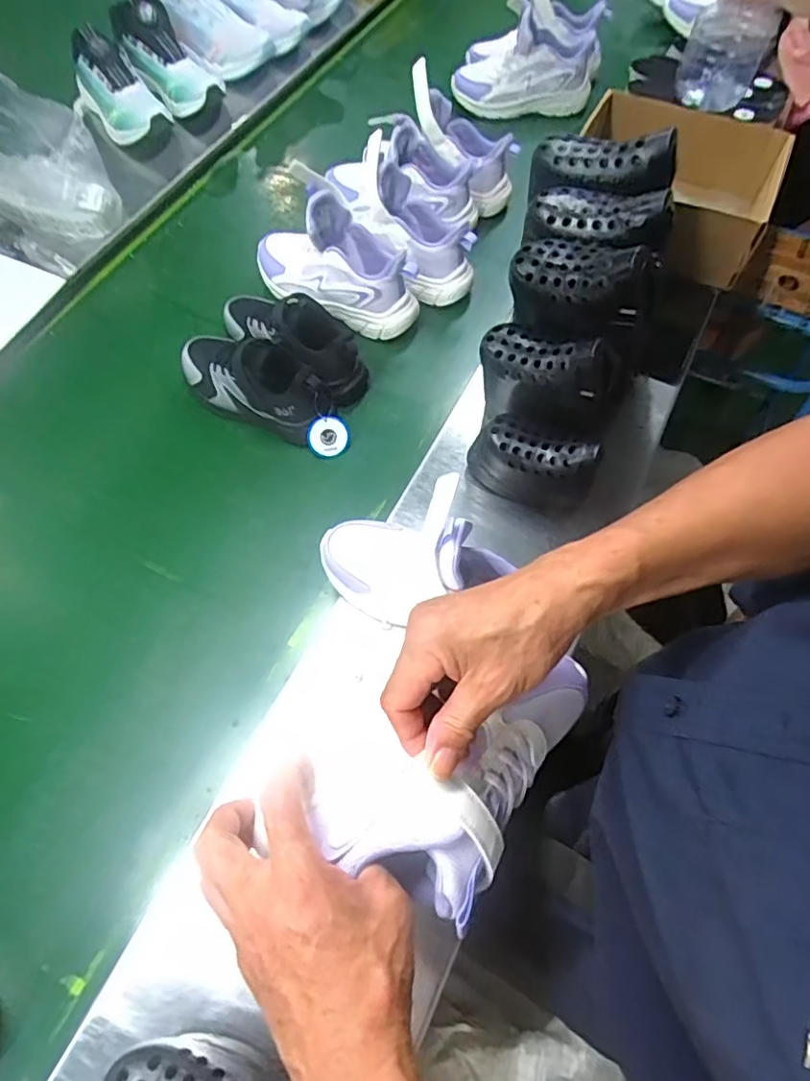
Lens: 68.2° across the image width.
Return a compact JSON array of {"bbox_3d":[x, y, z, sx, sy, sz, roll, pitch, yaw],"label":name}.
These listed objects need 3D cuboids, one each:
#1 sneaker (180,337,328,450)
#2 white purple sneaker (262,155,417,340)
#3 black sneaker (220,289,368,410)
[{"bbox_3d":[-0.186,-0.198,0.722,0.201,0.101,0.083,24,66,10],"label":"sneaker"},{"bbox_3d":[-0.092,-0.380,0.784,0.233,0.158,0.102,23,66,10],"label":"white purple sneaker"},{"bbox_3d":[-0.147,-0.250,0.749,0.196,0.105,0.082,31,68,13],"label":"black sneaker"}]

